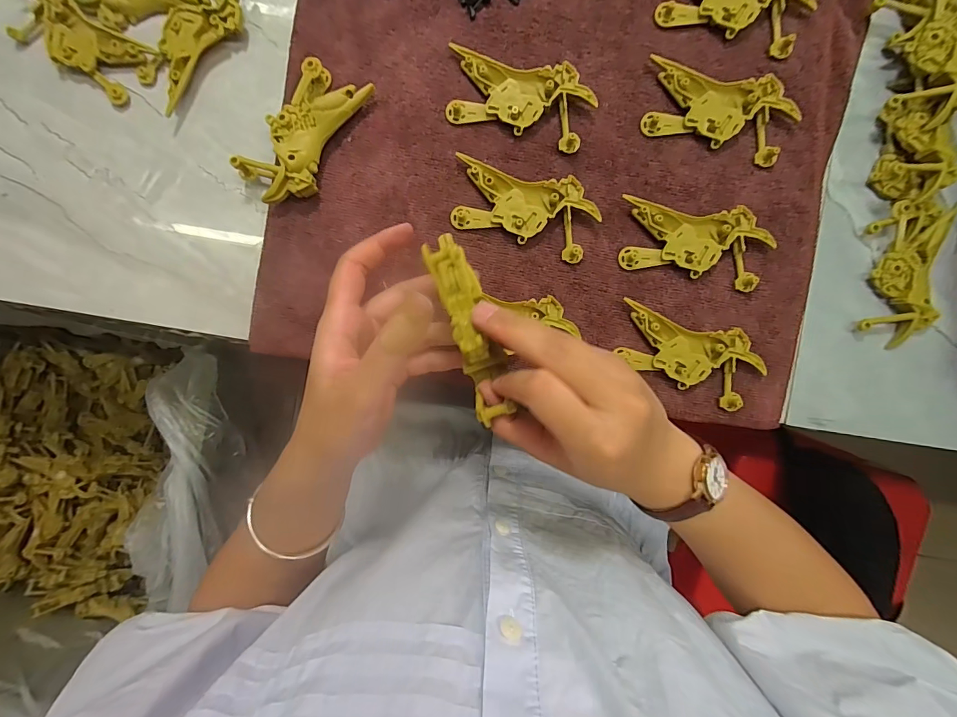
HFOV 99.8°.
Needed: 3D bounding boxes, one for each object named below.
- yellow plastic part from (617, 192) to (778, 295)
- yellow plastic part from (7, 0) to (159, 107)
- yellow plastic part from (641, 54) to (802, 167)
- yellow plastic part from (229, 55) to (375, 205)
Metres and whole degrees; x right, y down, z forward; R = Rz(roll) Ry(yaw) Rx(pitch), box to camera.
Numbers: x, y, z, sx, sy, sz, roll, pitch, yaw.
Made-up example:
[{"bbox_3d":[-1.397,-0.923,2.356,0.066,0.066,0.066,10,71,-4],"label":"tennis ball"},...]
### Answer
[{"bbox_3d":[0.150,-0.082,0.284,0.099,0.011,0.049,11,93,0],"label":"yellow plastic part"},{"bbox_3d":[-0.283,-0.227,0.287,0.092,0.012,0.048,33,93,-1],"label":"yellow plastic part"},{"bbox_3d":[0.166,-0.172,0.279,0.097,0.012,0.050,16,93,0],"label":"yellow plastic part"},{"bbox_3d":[-0.119,-0.153,0.278,0.048,0.024,0.098,36,93,-1],"label":"yellow plastic part"}]

